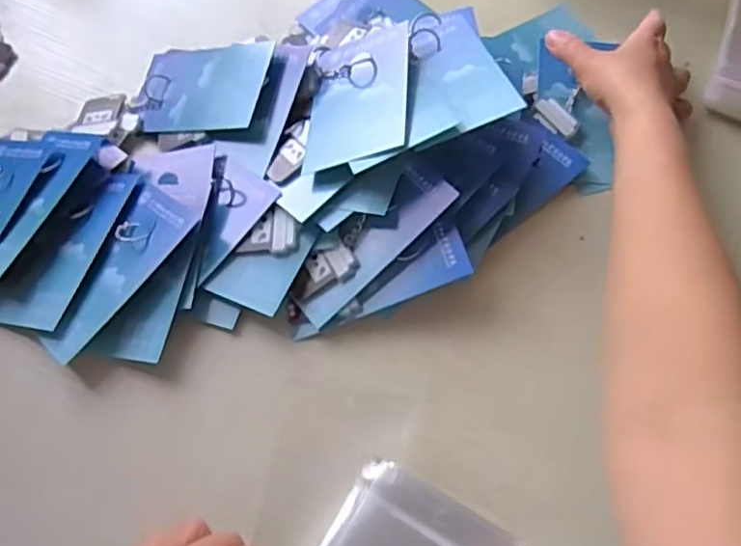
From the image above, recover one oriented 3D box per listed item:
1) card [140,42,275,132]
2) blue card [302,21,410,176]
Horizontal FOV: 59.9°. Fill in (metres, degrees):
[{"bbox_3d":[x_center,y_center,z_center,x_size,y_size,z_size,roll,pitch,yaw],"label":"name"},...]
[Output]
[{"bbox_3d":[-0.140,-0.154,0.530,0.131,0.007,0.082,8,72,29],"label":"card"},{"bbox_3d":[-0.009,-0.135,0.482,0.079,0.009,0.136,-11,55,24],"label":"blue card"}]

